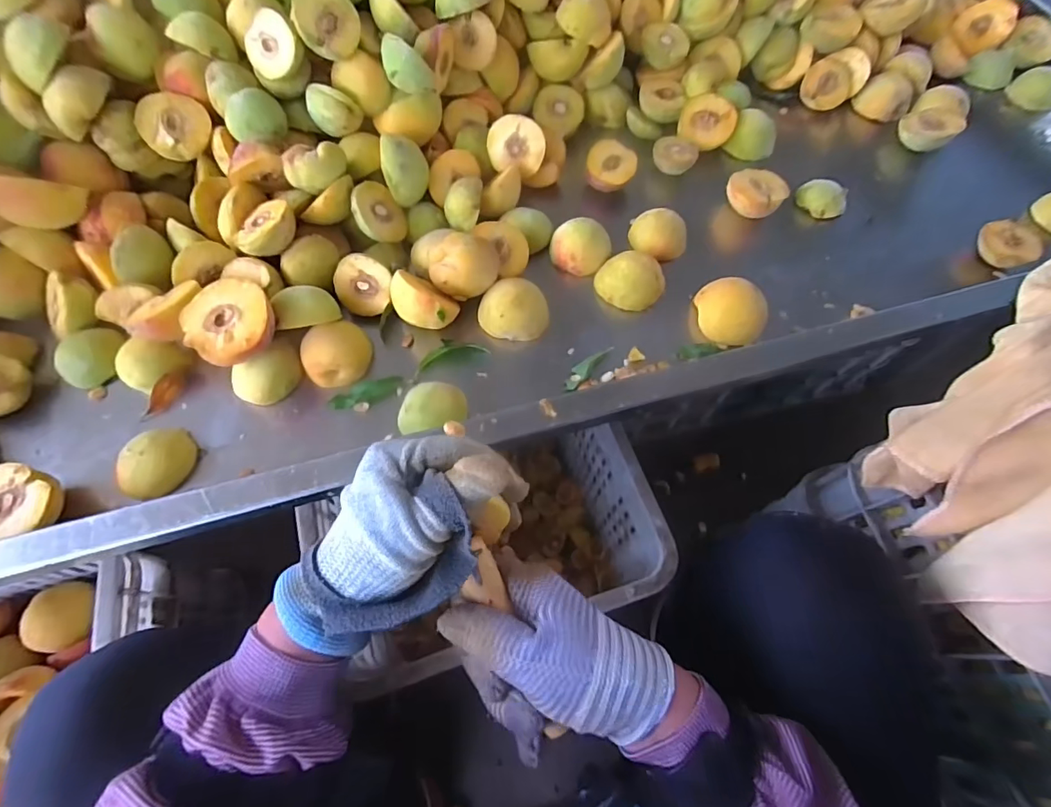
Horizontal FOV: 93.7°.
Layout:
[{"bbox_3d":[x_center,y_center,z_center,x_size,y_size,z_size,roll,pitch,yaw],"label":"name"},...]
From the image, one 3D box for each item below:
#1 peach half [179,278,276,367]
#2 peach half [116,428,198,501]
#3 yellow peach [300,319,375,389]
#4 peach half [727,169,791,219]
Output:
[{"bbox_3d":[-0.247,-0.067,0.414,0.075,0.028,0.069,1,65,-2],"label":"peach half"},{"bbox_3d":[-0.301,0.049,0.403,0.043,0.026,0.058,39,70,15],"label":"peach half"},{"bbox_3d":[-0.172,-0.047,0.448,0.058,0.032,0.053,1,65,-2],"label":"yellow peach"},{"bbox_3d":[0.256,-0.232,0.554,0.061,0.036,0.059,1,65,-2],"label":"peach half"}]

